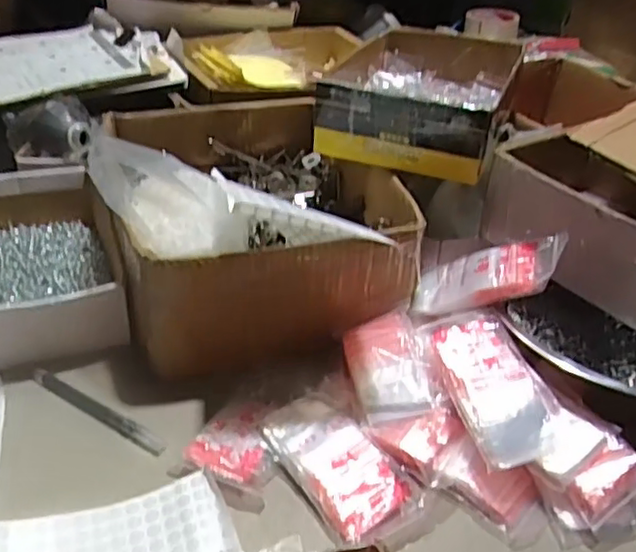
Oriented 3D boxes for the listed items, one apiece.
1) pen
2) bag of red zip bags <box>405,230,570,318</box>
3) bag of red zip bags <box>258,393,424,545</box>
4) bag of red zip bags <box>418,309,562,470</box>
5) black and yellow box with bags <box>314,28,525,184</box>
[{"bbox_3d":[-0.175,0.105,0.516,0.138,0.005,0.013,22,38,24],"label":"pen"},{"bbox_3d":[0.148,0.001,0.572,0.136,0.020,0.061,-19,28,22],"label":"bag of red zip bags"},{"bbox_3d":[0.014,0.137,0.476,0.065,0.023,0.124,-18,40,-28],"label":"bag of red zip bags"},{"bbox_3d":[0.136,0.081,0.506,0.072,0.013,0.133,-11,49,-14],"label":"bag of red zip bags"},{"bbox_3d":[0.123,-0.211,0.747,0.184,0.071,0.285,15,36,15],"label":"black and yellow box with bags"}]

